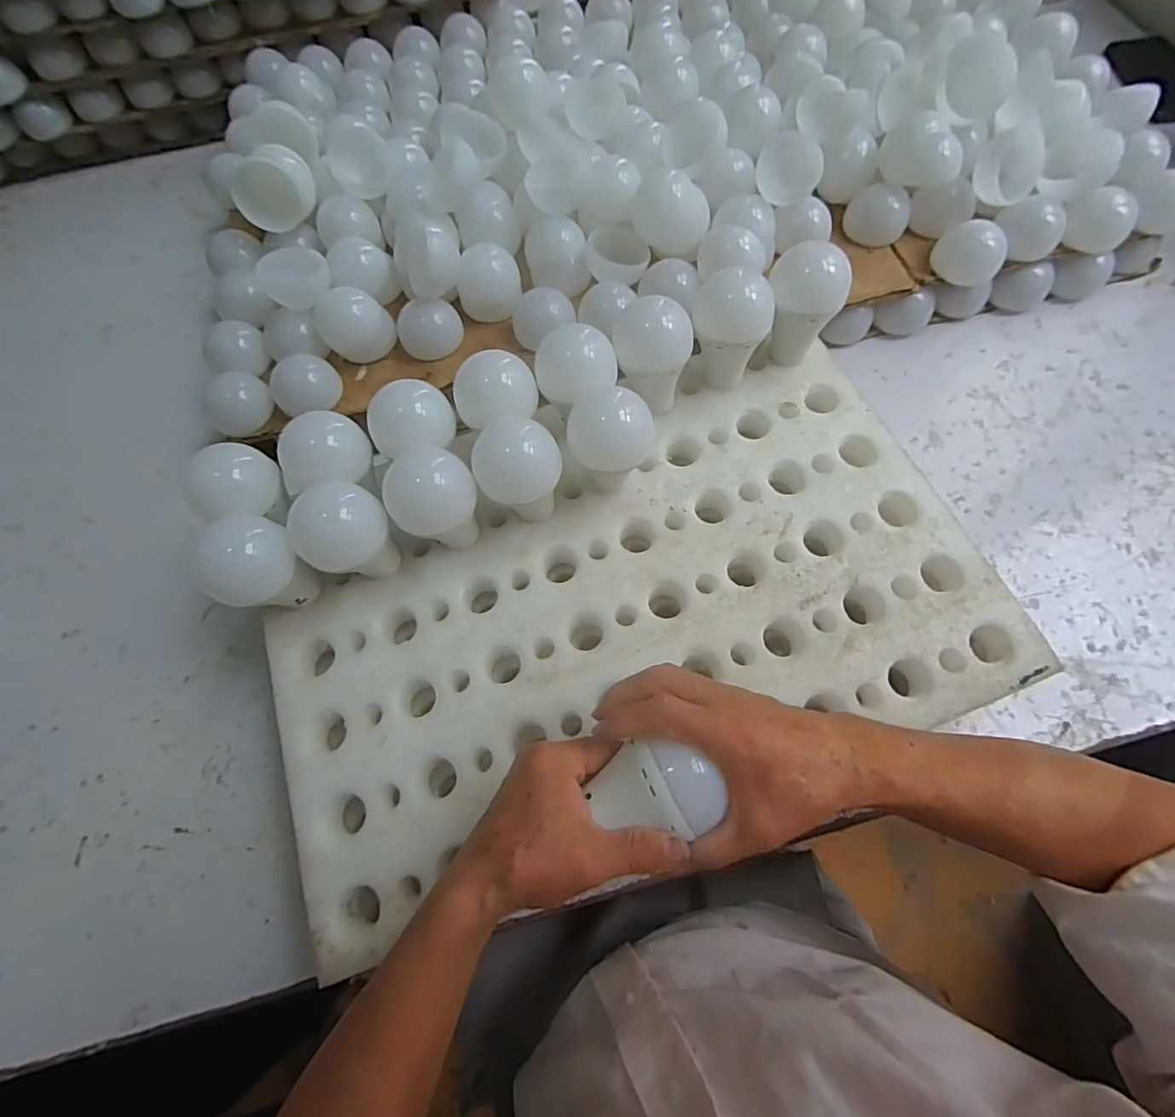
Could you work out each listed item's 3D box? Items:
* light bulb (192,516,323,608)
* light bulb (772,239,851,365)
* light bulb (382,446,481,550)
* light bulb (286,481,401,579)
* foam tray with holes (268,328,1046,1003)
[{"bbox_3d":[-0.242,0.011,0.413,0.062,0.090,0.066,0,68,1],"label":"light bulb"},{"bbox_3d":[0.185,-0.218,0.478,0.060,0.090,0.061,21,70,9],"label":"light bulb"},{"bbox_3d":[-0.115,-0.039,0.426,0.064,0.084,0.062,0,68,1],"label":"light bulb"},{"bbox_3d":[-0.177,-0.012,0.417,0.066,0.090,0.065,0,68,1],"label":"light bulb"},{"bbox_3d":[0.029,0.042,0.445,0.545,0.051,0.310,-20,69,-7],"label":"foam tray with holes"}]

